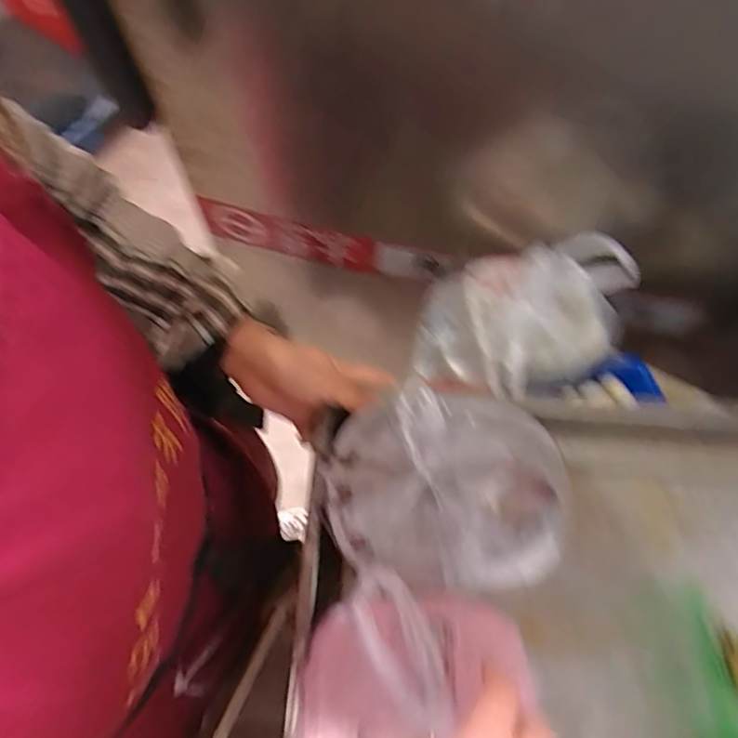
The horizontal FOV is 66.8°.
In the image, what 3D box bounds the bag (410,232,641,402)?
[{"bbox_3d":[0.147,-0.045,0.538,0.183,0.168,0.133,22,69,8],"label":"bag"}]

